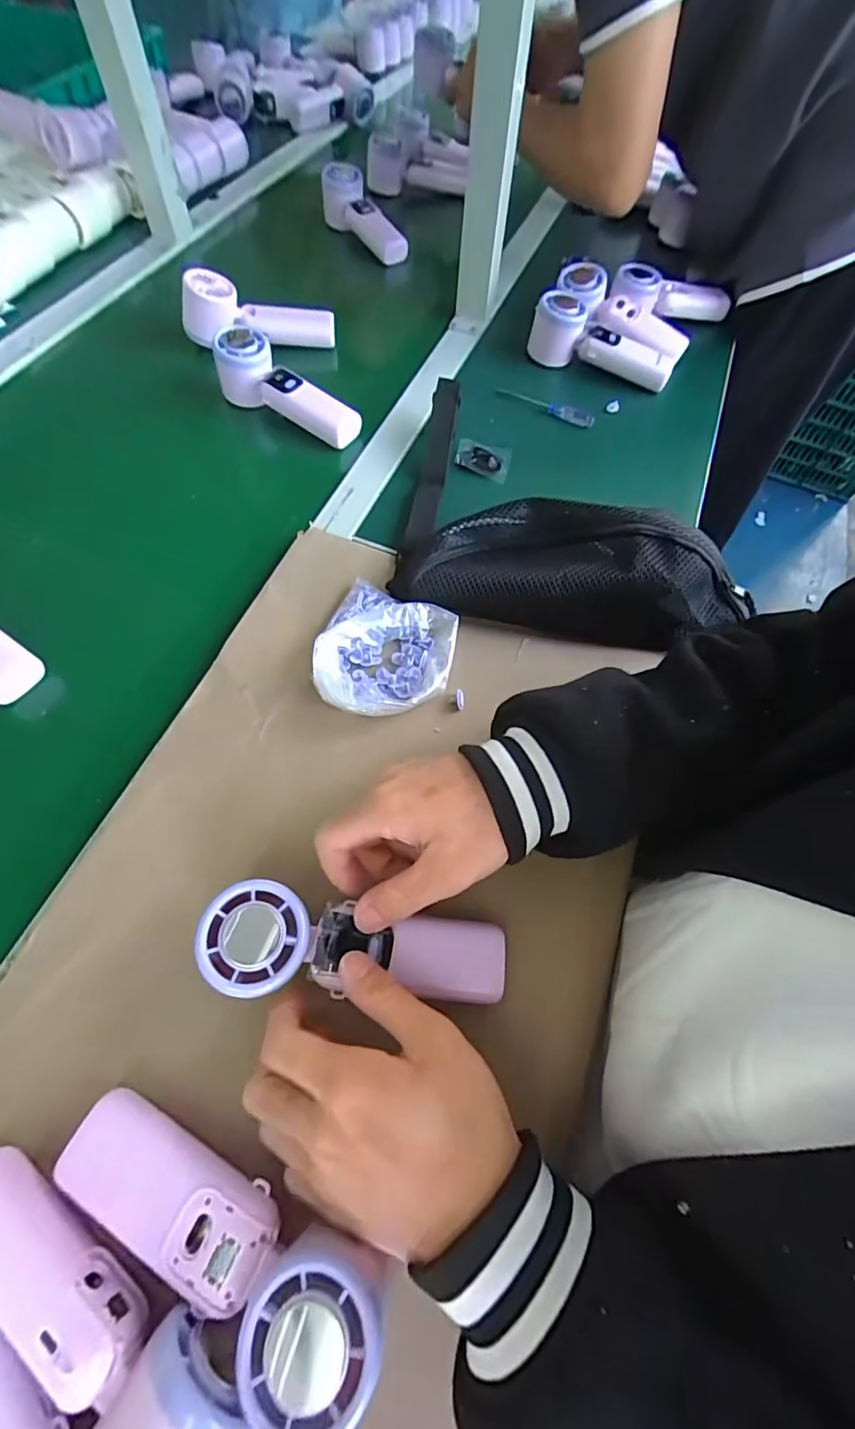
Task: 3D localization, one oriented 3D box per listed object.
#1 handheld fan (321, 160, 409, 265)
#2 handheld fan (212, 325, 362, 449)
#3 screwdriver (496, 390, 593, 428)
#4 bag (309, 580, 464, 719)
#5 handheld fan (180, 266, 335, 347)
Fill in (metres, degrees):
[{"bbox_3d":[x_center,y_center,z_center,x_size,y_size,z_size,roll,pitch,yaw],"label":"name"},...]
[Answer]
[{"bbox_3d":[-0.089,-0.702,0.748,0.050,0.067,0.164,-30,67,-19],"label":"handheld fan"},{"bbox_3d":[-0.147,-0.335,0.552,0.163,0.059,0.044,32,65,12],"label":"handheld fan"},{"bbox_3d":[0.133,-0.345,0.599,0.111,0.013,0.015,19,61,7],"label":"screwdriver"},{"bbox_3d":[-0.031,-0.048,0.409,0.096,0.031,0.117,11,63,1],"label":"bag"},{"bbox_3d":[-0.190,-0.452,0.607,0.158,0.069,0.052,3,63,-3],"label":"handheld fan"}]

